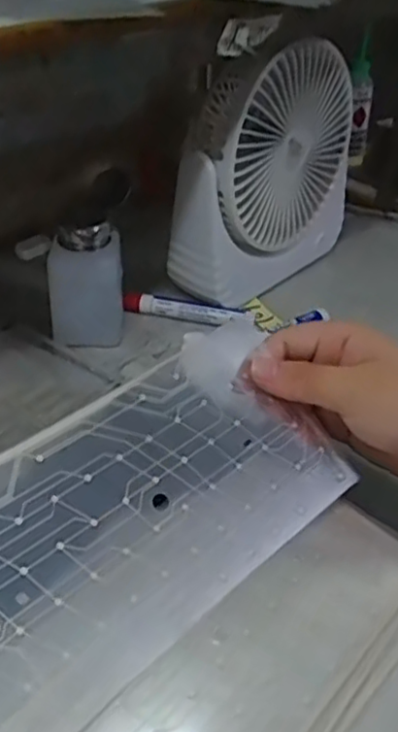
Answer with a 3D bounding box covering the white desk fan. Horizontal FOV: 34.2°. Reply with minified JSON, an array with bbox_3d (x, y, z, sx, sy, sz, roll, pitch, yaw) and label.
[{"bbox_3d":[0.059,-0.159,0.537,0.062,0.186,0.187,29,45,29],"label":"white desk fan"}]

